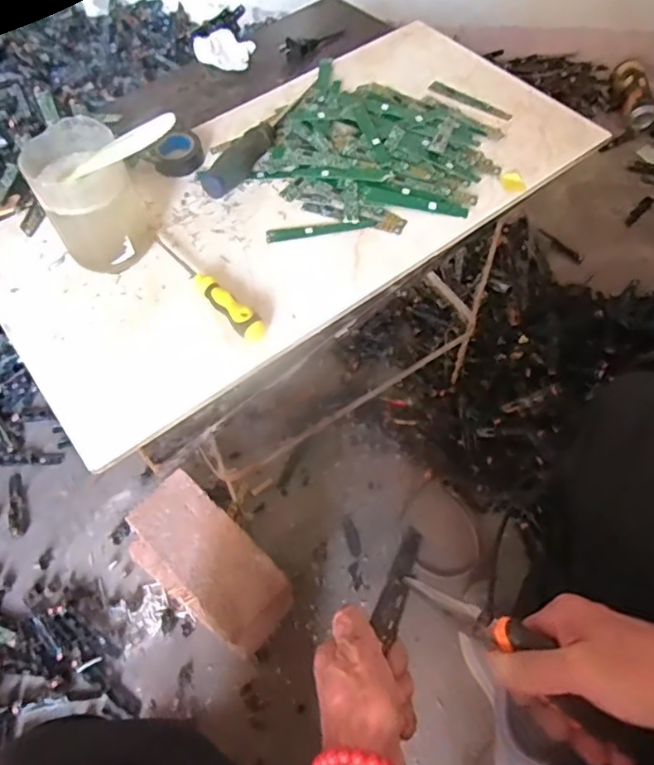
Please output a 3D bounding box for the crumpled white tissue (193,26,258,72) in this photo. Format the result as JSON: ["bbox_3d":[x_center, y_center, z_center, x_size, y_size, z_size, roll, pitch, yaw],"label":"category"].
[{"bbox_3d":[-0.126,-0.404,0.708,0.067,0.020,0.051,12,59,10],"label":"crumpled white tissue"}]

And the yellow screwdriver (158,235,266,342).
[{"bbox_3d":[-0.102,-0.089,0.506,0.021,0.024,0.151,-34,62,-18],"label":"yellow screwdriver"}]

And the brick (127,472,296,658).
[{"bbox_3d":[-0.157,0.250,0.797,0.240,0.096,0.122,36,65,22],"label":"brick"}]

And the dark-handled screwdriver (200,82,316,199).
[{"bbox_3d":[-0.063,-0.249,0.599,0.027,0.029,0.189,29,63,19],"label":"dark-handled screwdriver"}]

